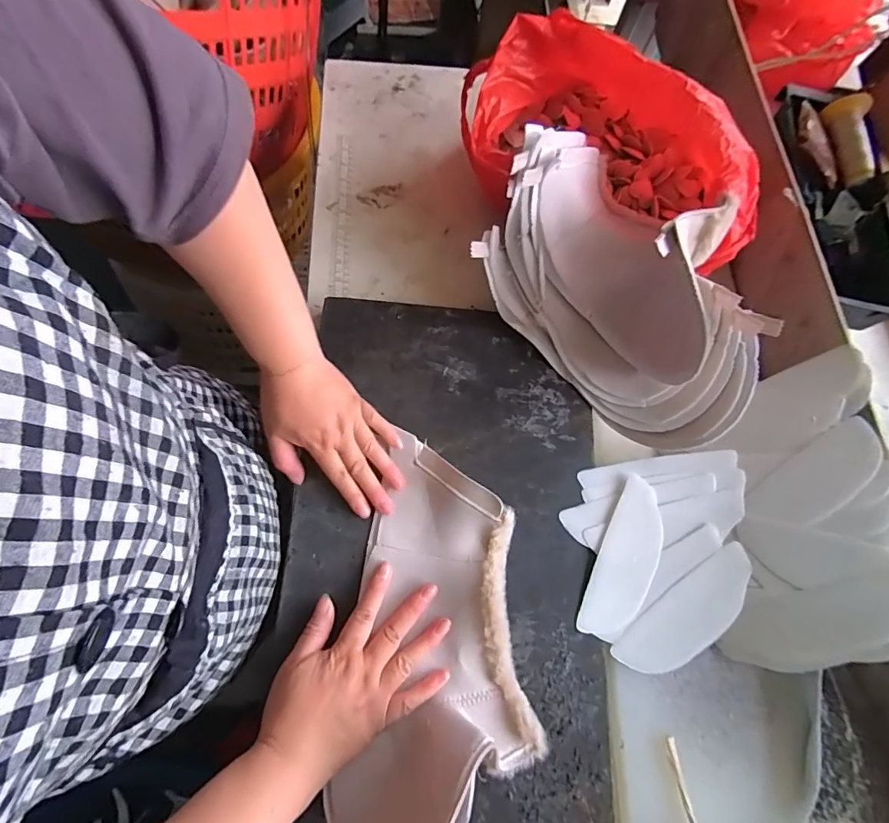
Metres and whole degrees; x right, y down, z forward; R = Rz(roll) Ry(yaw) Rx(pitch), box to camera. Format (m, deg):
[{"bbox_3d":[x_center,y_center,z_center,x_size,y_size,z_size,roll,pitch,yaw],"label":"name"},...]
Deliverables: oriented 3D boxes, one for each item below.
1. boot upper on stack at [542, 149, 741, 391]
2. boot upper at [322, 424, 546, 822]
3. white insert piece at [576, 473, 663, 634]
[{"bbox_3d":[0.198,-0.164,0.471,0.122,0.111,0.236,-33,79,-16],"label":"boot upper on stack"},{"bbox_3d":[0.000,0.177,0.386,0.153,0.081,0.325,5,64,-1],"label":"boot upper"},{"bbox_3d":[0.174,0.138,0.444,0.051,0.009,0.149,26,71,2],"label":"white insert piece"}]

